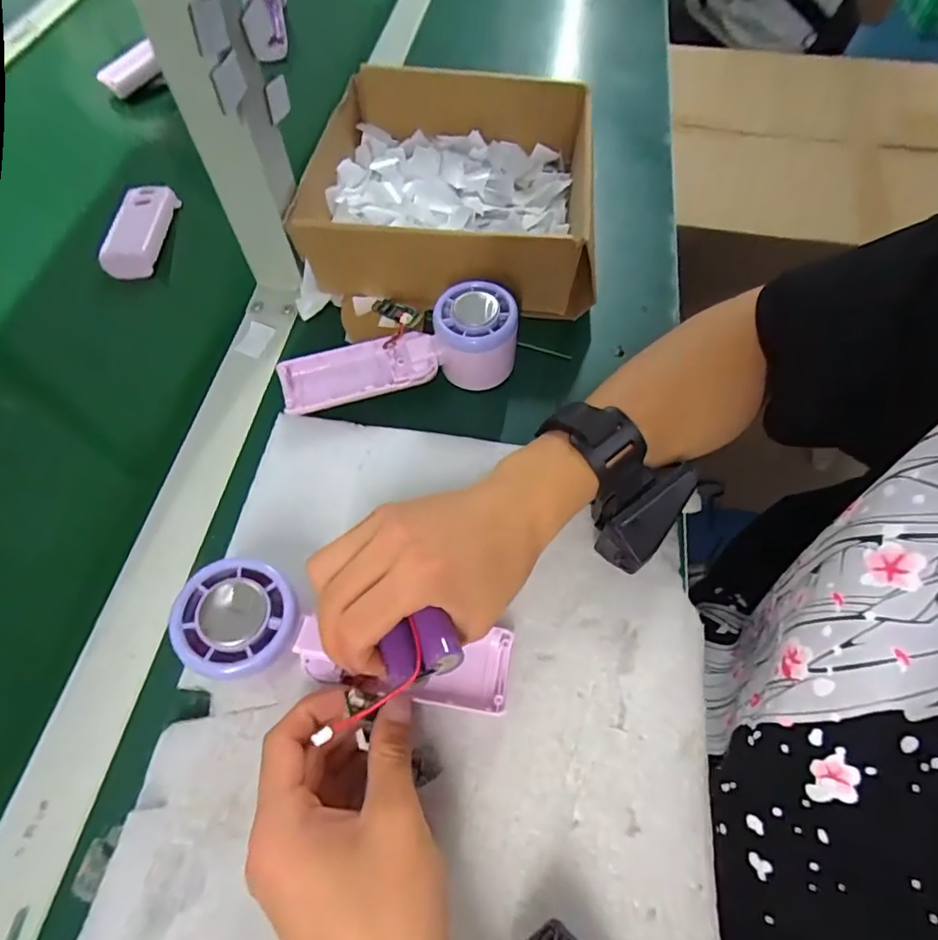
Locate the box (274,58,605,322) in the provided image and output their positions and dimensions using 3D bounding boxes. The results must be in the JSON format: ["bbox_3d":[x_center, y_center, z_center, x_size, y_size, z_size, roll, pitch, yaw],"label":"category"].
[{"bbox_3d":[-0.007,-0.234,0.443,0.218,0.074,0.218,8,62,4],"label":"box"}]

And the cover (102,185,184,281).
[{"bbox_3d":[-0.290,-0.210,0.464,0.051,0.017,0.103,-1,62,-1],"label":"cover"}]

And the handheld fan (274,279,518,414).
[{"bbox_3d":[-0.050,-0.085,0.367,0.164,0.049,0.065,-11,62,-6],"label":"handheld fan"}]

